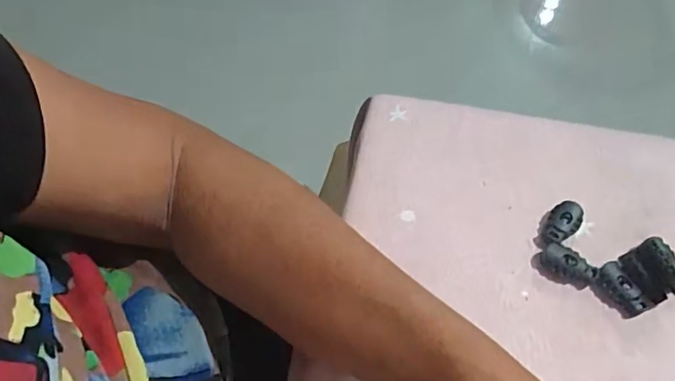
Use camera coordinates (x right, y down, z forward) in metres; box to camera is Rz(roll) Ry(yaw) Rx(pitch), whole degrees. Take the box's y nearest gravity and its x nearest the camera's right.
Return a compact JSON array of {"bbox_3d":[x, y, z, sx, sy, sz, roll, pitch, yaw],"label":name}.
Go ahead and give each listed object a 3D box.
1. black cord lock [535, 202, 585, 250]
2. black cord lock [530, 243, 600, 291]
[{"bbox_3d":[0.125,0.019,0.294,0.034,0.008,0.017,-40,65,-22],"label":"black cord lock"},{"bbox_3d":[0.123,0.041,0.282,0.032,0.009,0.017,22,60,14],"label":"black cord lock"}]

